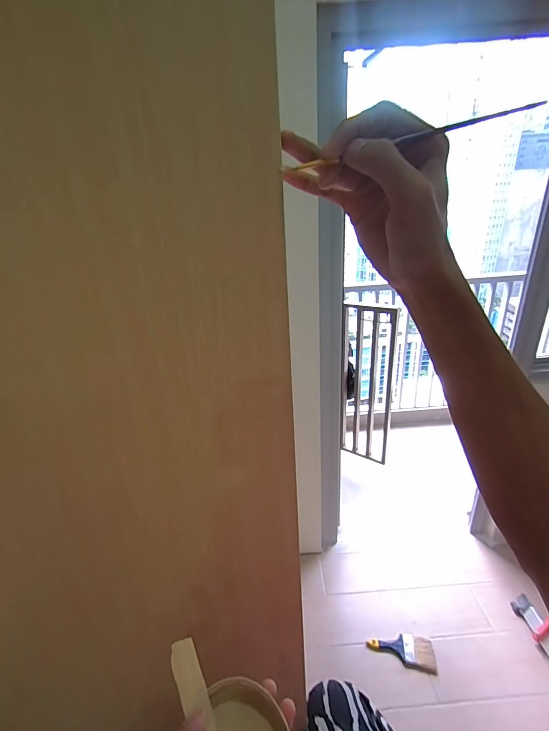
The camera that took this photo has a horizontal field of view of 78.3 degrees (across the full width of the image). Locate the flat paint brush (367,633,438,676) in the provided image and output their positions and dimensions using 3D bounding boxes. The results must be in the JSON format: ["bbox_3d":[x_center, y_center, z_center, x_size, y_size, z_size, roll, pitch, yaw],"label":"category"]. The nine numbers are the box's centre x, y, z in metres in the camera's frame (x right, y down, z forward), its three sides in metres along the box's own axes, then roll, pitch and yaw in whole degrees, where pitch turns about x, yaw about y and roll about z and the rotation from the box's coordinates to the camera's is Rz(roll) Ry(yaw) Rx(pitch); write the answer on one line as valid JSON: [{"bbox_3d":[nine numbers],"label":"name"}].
[{"bbox_3d":[0.485,1.073,1.285,0.237,0.026,0.102,4,26,19],"label":"flat paint brush"}]

